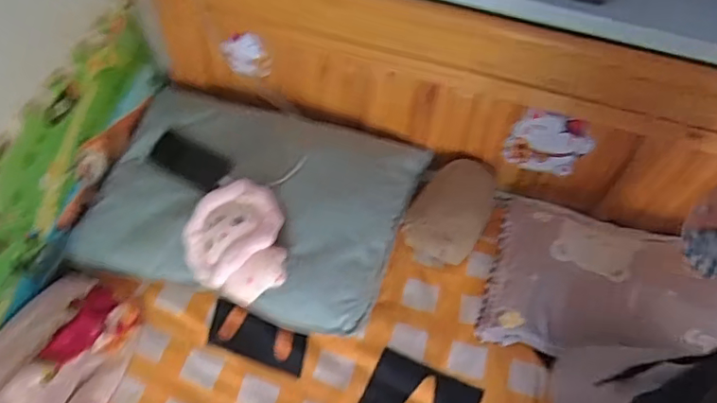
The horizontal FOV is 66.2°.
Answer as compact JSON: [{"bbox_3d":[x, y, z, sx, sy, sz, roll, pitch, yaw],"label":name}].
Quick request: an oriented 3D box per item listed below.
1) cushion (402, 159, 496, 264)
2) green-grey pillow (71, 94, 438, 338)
[{"bbox_3d":[0.187,0.011,1.079,0.139,0.065,0.230,28,64,12],"label":"cushion"},{"bbox_3d":[-0.201,-0.018,1.049,0.590,0.091,0.418,14,63,7],"label":"green-grey pillow"}]

